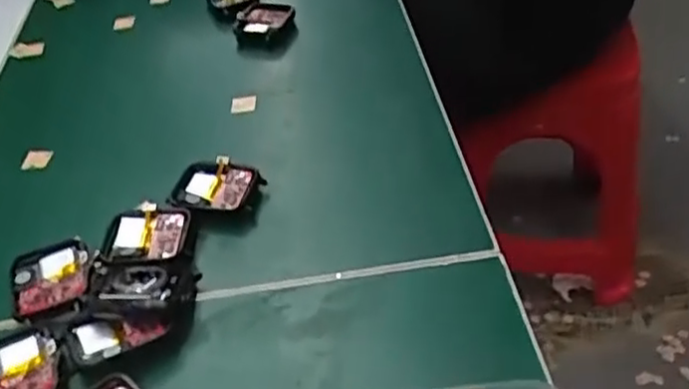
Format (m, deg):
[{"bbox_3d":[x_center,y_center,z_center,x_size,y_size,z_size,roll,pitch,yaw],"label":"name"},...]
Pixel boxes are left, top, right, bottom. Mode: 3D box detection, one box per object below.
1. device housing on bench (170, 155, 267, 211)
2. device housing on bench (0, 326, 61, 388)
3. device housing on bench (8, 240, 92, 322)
[{"bbox_3d":[-0.069,-0.005,0.368,0.046,0.012,0.036,8,44,17],"label":"device housing on bench"},{"bbox_3d":[-0.139,0.073,0.292,0.037,0.006,0.042,-22,44,-15],"label":"device housing on bench"},{"bbox_3d":[-0.140,0.041,0.330,0.038,0.008,0.044,-12,42,-5],"label":"device housing on bench"}]

